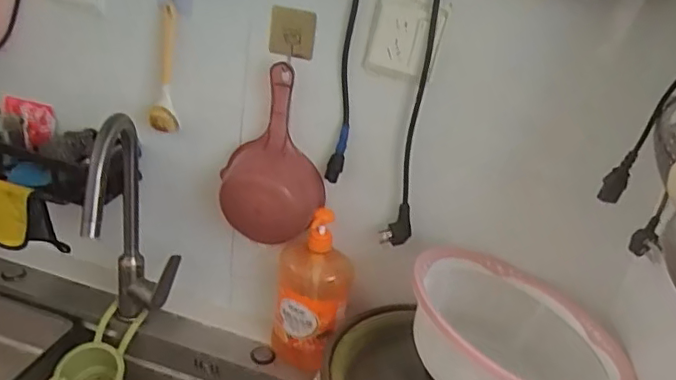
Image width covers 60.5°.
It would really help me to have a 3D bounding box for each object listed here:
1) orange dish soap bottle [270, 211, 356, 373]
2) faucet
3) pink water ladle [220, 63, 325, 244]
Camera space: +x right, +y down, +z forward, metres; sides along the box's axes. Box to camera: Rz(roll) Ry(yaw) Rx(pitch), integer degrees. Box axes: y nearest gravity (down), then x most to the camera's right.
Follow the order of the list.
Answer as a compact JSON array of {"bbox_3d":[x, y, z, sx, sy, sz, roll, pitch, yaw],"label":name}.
[{"bbox_3d":[-0.041,0.159,0.899,0.116,0.245,0.063,9,24,3],"label":"orange dish soap bottle"},{"bbox_3d":[-0.309,0.048,0.883,0.126,0.358,0.232,-2,26,-20],"label":"faucet"},{"bbox_3d":[-0.099,-0.034,0.877,0.159,0.261,0.087,4,25,-8],"label":"pink water ladle"}]

